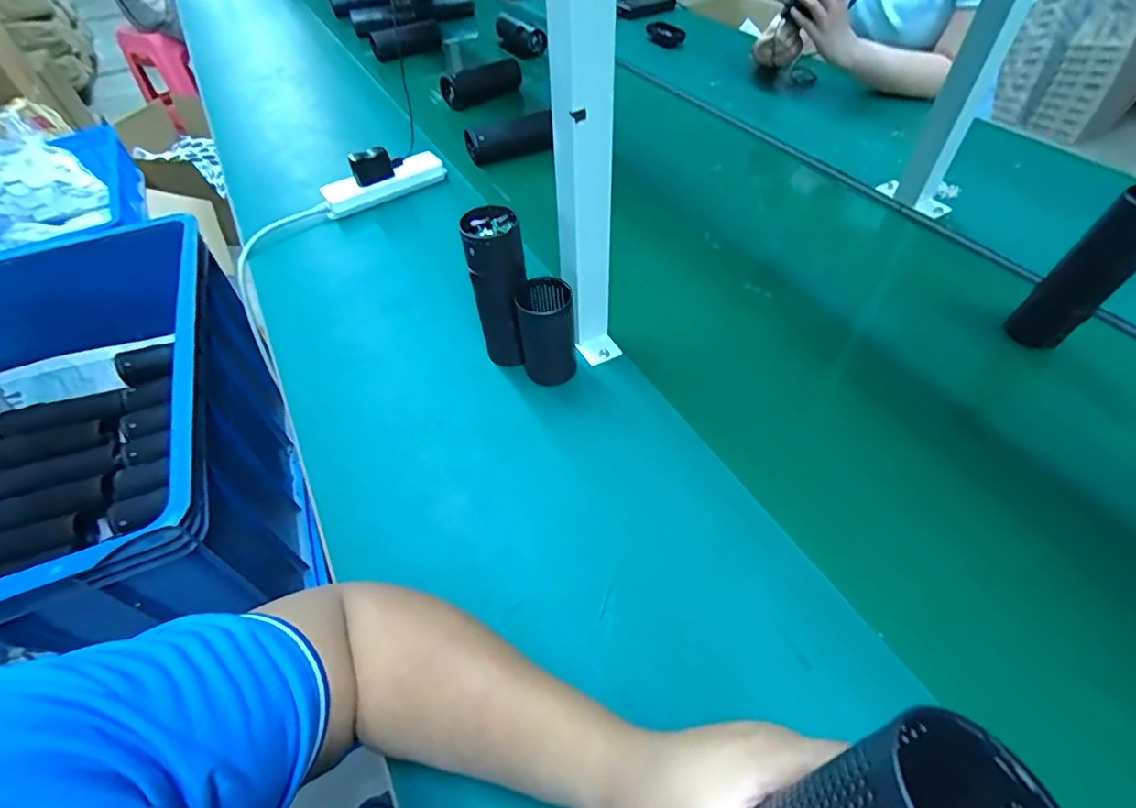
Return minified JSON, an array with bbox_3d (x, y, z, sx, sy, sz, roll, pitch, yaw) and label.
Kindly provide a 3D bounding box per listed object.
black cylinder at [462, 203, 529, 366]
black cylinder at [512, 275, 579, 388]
[{"bbox_3d":[-0.067,-0.110,0.542,0.054,0.159,0.054,-11,50,-6],"label":"black cylinder"},{"bbox_3d":[-0.021,-0.072,0.544,0.056,0.104,0.054,1,50,4],"label":"black cylinder"}]

